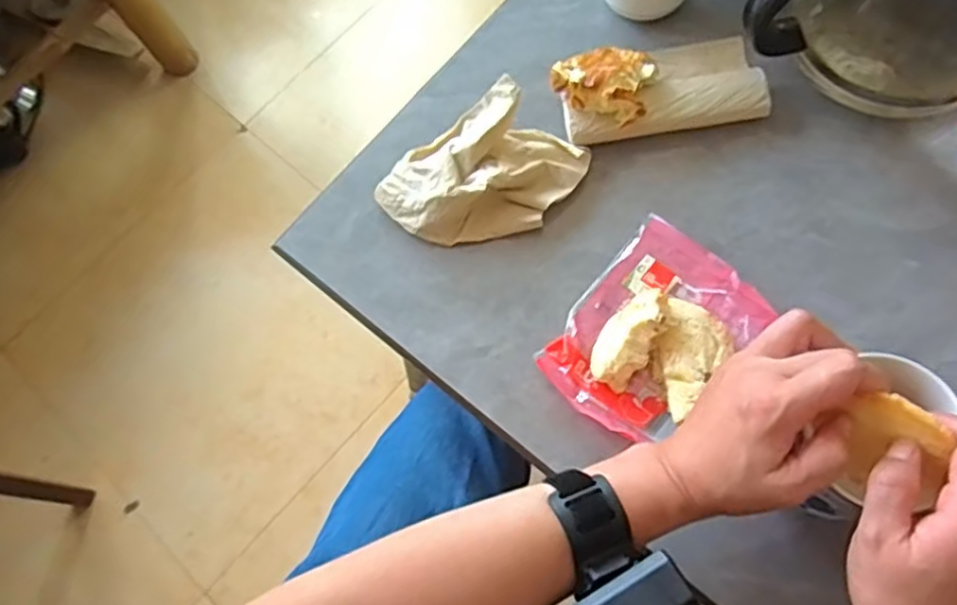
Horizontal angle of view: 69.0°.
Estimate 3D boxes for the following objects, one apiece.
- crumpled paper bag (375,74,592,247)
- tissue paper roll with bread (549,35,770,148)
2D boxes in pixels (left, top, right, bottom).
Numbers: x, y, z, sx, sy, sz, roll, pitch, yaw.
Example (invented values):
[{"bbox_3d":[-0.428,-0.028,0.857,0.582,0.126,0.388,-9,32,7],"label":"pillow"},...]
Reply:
[{"bbox_3d":[0.005,-0.097,0.536,0.141,0.038,0.098,-38,71,-7],"label":"crumpled paper bag"},{"bbox_3d":[0.142,-0.170,0.544,0.158,0.044,0.086,-14,70,2],"label":"tissue paper roll with bread"}]

